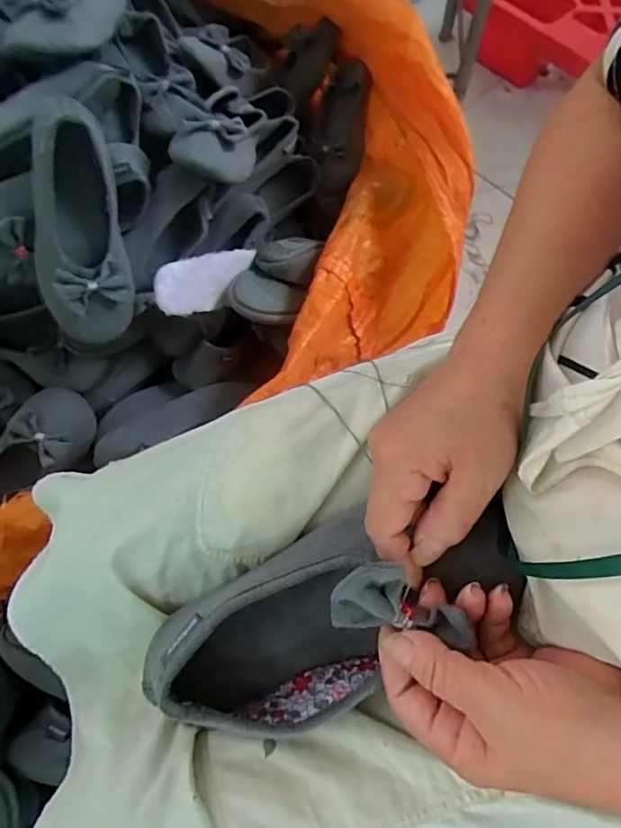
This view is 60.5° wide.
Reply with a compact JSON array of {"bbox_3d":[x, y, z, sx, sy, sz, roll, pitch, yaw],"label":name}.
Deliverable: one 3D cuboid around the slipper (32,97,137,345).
[{"bbox_3d":[-0.252,-0.205,0.578,0.097,0.076,0.253,-4,101,-2],"label":"slipper"}]

